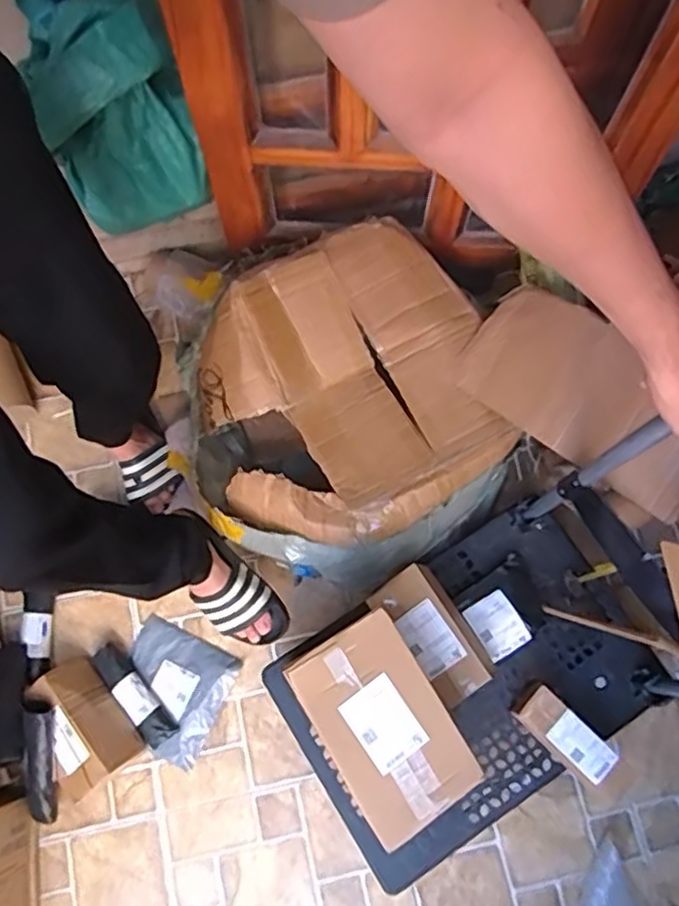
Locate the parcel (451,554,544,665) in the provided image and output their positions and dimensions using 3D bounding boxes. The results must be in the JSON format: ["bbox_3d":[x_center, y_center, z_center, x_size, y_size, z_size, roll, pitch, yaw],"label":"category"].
[{"bbox_3d":[0.277,0.259,1.152,0.146,0.054,0.131,-33,76,-9],"label":"parcel"}]

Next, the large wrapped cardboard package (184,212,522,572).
[{"bbox_3d":[0.004,-0.057,1.220,0.525,0.285,0.515,-30,76,-8],"label":"large wrapped cardboard package"}]

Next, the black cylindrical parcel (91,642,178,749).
[{"bbox_3d":[-0.368,0.429,1.220,0.056,0.035,0.201,-40,78,-10],"label":"black cylindrical parcel"}]

